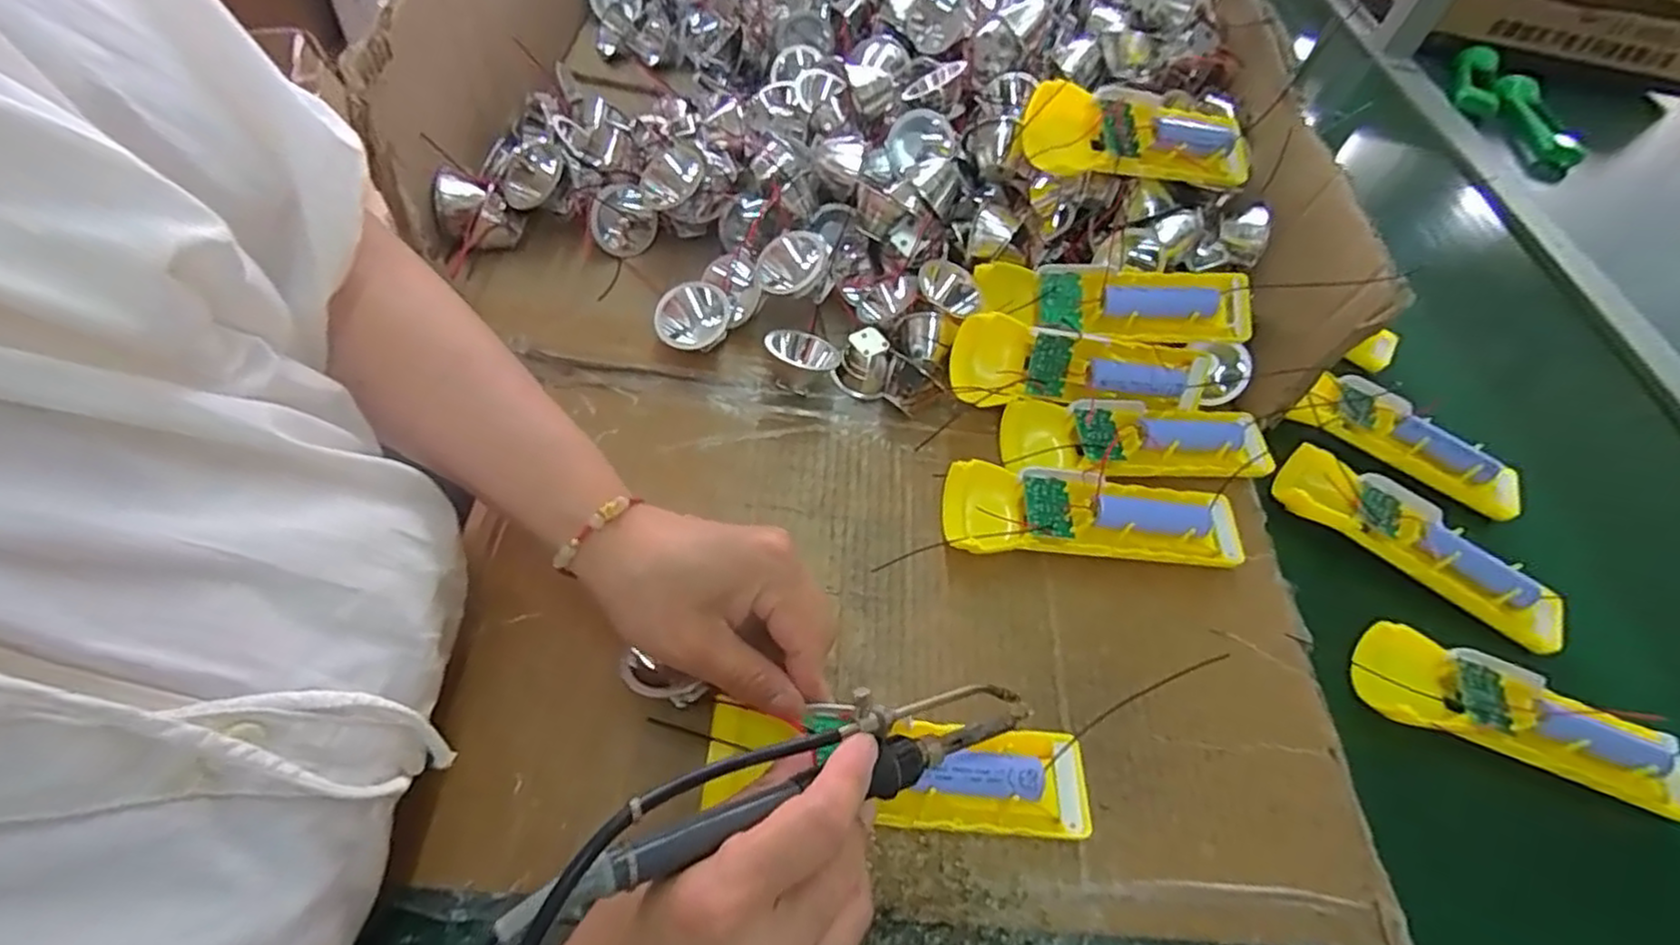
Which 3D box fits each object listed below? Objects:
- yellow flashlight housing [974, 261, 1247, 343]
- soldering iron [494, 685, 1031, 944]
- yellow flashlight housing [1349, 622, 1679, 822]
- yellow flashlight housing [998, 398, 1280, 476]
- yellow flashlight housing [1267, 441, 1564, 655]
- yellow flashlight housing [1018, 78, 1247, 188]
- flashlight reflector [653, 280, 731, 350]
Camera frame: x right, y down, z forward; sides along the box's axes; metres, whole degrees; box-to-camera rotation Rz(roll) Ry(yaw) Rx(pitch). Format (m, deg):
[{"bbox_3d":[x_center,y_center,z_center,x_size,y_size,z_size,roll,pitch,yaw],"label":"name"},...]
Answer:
[{"bbox_3d":[0.164,-0.104,0.430,0.160,0.023,0.048,8,87,11],"label":"yellow flashlight housing"},{"bbox_3d":[-0.011,0.107,0.249,0.198,0.021,0.030,-8,53,-34],"label":"soldering iron"},{"bbox_3d":[0.337,0.119,0.353,0.153,0.020,0.050,19,54,5],"label":"yellow flashlight housing"},{"bbox_3d":[0.178,-0.016,0.432,0.159,0.037,0.046,1,54,-2],"label":"yellow flashlight housing"},{"bbox_3d":[0.340,0.037,0.417,0.157,0.025,0.047,37,58,17],"label":"yellow flashlight housing"},{"bbox_3d":[0.187,-0.205,0.435,0.156,0.028,0.048,-5,92,-15],"label":"yellow flashlight housing"},{"bbox_3d":[-0.089,-0.092,0.423,0.037,0.021,0.044,46,77,-12],"label":"flashlight reflector"}]

